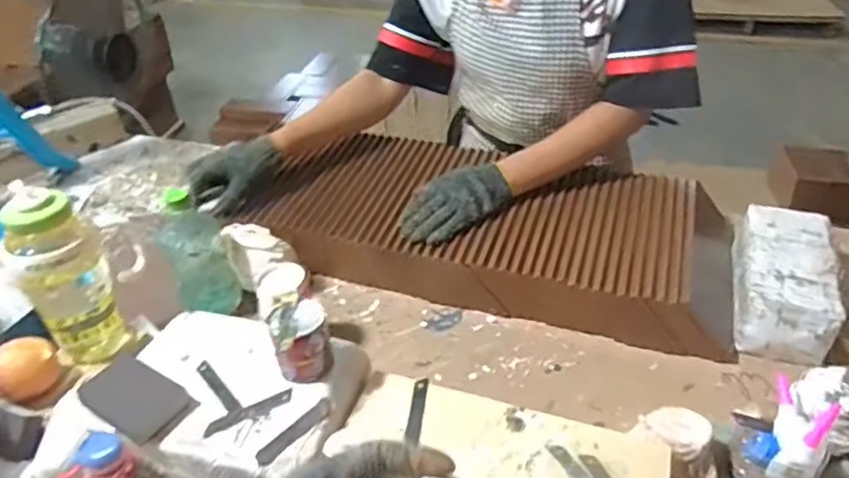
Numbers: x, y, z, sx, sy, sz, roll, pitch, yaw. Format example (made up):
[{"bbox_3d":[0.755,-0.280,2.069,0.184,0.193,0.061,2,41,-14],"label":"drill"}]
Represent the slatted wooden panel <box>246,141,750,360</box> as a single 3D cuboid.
[{"bbox_3d":[0.106,-0.017,1.019,0.734,0.108,0.311,11,38,17],"label":"slatted wooden panel"}]

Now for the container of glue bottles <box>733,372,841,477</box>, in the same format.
[{"bbox_3d":[0.392,0.210,0.686,0.096,0.109,0.085,-32,46,-34],"label":"container of glue bottles"}]

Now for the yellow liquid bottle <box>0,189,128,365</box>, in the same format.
[{"bbox_3d":[-0.444,0.047,0.783,0.092,0.233,0.073,-27,42,-31],"label":"yellow liquid bottle"}]

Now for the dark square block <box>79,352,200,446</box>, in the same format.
[{"bbox_3d":[-0.310,0.172,0.688,0.117,0.021,0.066,20,41,28],"label":"dark square block"}]

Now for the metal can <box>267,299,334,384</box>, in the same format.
[{"bbox_3d":[-0.137,0.121,0.718,0.065,0.082,0.066,-13,37,-15],"label":"metal can"}]

